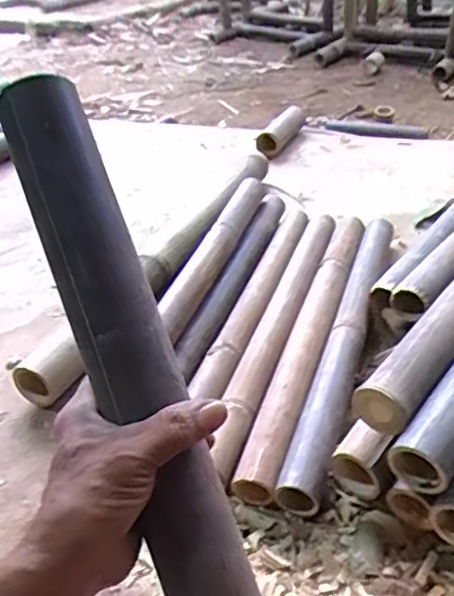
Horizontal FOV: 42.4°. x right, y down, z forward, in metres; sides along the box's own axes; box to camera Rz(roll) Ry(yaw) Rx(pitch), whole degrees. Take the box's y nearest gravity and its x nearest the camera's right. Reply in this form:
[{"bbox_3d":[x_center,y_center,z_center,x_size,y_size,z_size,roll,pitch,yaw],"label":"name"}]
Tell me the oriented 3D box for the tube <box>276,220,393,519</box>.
[{"bbox_3d":[0.196,0.052,0.927,0.057,0.055,0.657,8,39,20],"label":"tube"}]

